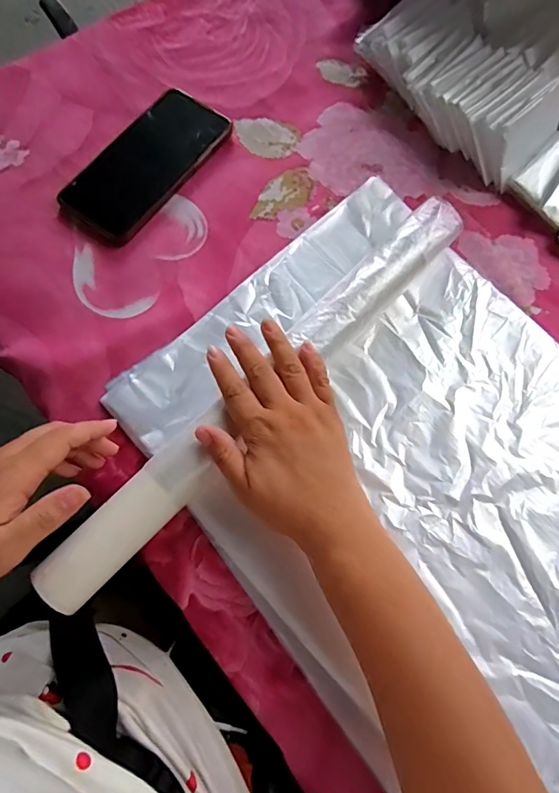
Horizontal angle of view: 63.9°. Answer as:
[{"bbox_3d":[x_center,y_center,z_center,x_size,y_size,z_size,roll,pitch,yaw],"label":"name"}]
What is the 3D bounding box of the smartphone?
[{"bbox_3d":[-0.119,-0.210,0.402,0.076,0.014,0.158,35,75,8],"label":"smartphone"}]

